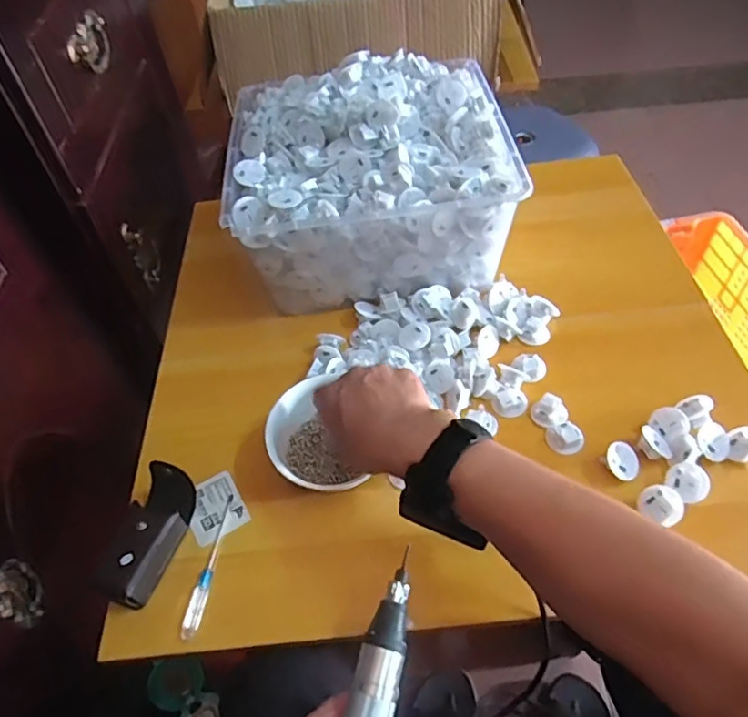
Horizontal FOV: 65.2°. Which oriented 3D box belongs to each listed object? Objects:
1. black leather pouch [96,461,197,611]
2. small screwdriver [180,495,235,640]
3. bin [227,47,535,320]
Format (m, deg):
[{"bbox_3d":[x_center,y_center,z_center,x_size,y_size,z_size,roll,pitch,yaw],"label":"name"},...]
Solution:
[{"bbox_3d":[-0.199,0.150,0.504,0.053,0.047,0.110,13,53,14],"label":"black leather pouch"},{"bbox_3d":[-0.143,0.174,0.501,0.014,0.009,0.123,2,51,6],"label":"small screwdriver"},{"bbox_3d":[-0.006,-0.208,0.672,0.294,0.163,0.248,-6,51,-1],"label":"bin"}]

